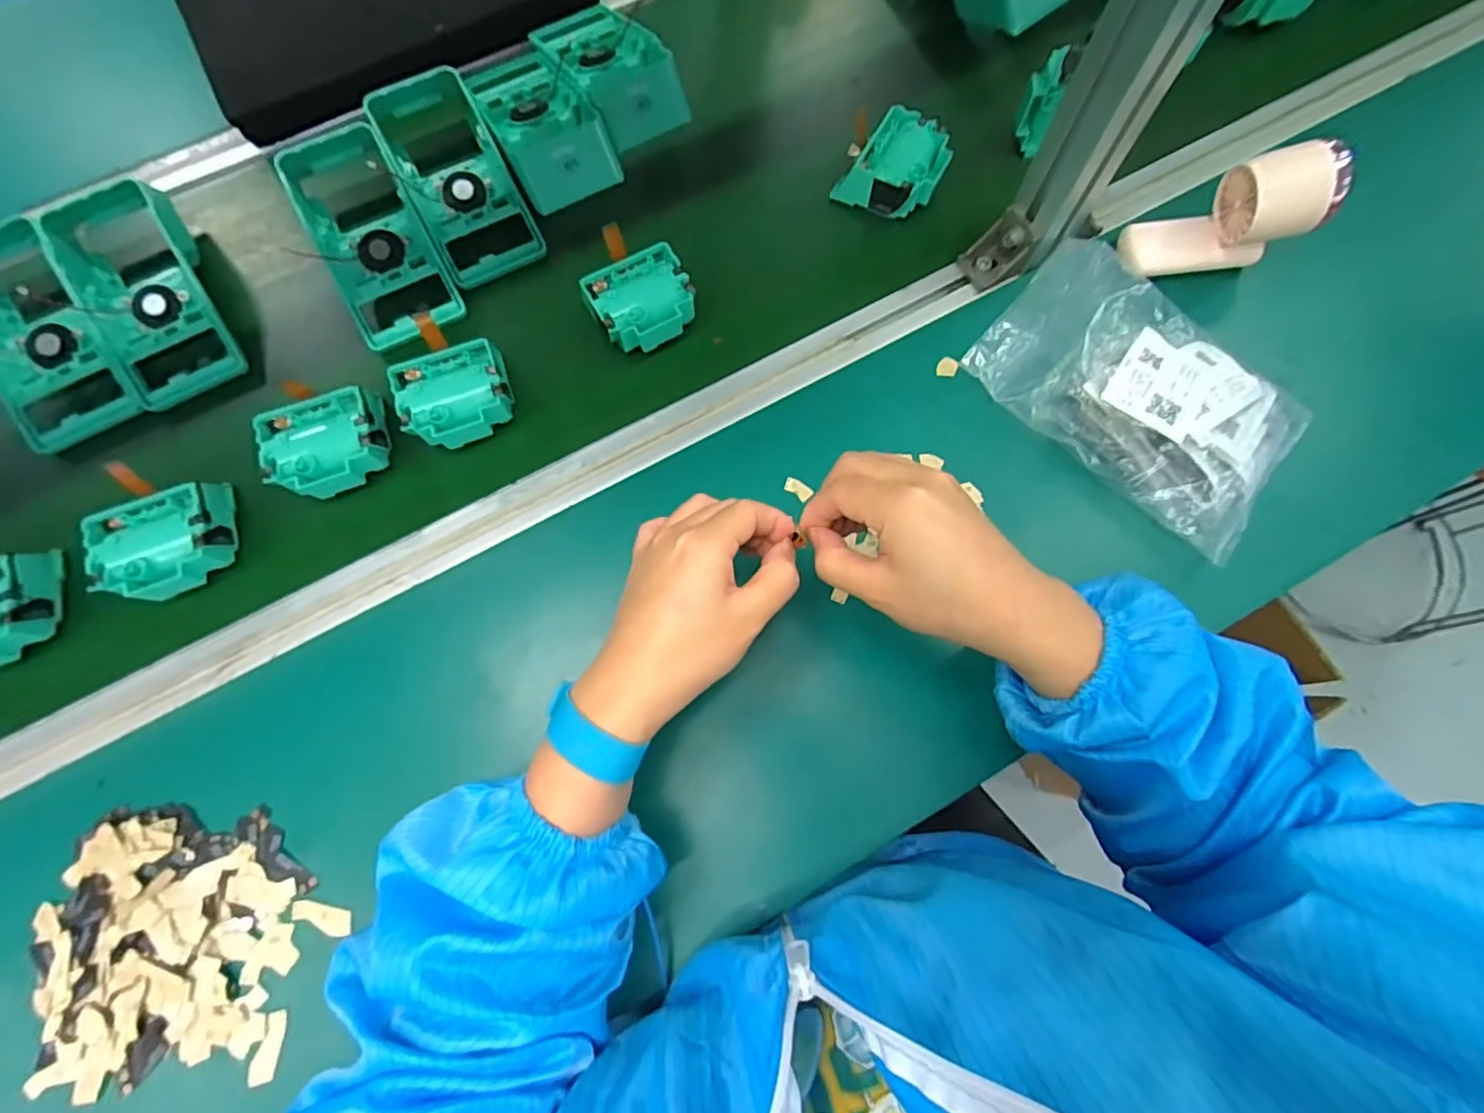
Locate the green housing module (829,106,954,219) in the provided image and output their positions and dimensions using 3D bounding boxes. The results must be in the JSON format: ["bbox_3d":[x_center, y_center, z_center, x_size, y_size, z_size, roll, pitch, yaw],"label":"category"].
[{"bbox_3d":[0.122,-0.317,0.511,0.082,0.044,0.077,28,80,5],"label":"green housing module"}]

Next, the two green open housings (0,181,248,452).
[{"bbox_3d":[-0.501,-0.195,0.482,0.166,0.046,0.195,-25,74,-6],"label":"two green open housings"}]

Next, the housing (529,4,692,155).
[{"bbox_3d":[-0.113,-0.426,0.540,0.085,0.042,0.188,-31,75,-7],"label":"housing"}]

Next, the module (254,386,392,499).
[{"bbox_3d":[-0.293,-0.079,0.448,0.077,0.040,0.072,-19,79,-4],"label":"module"}]

